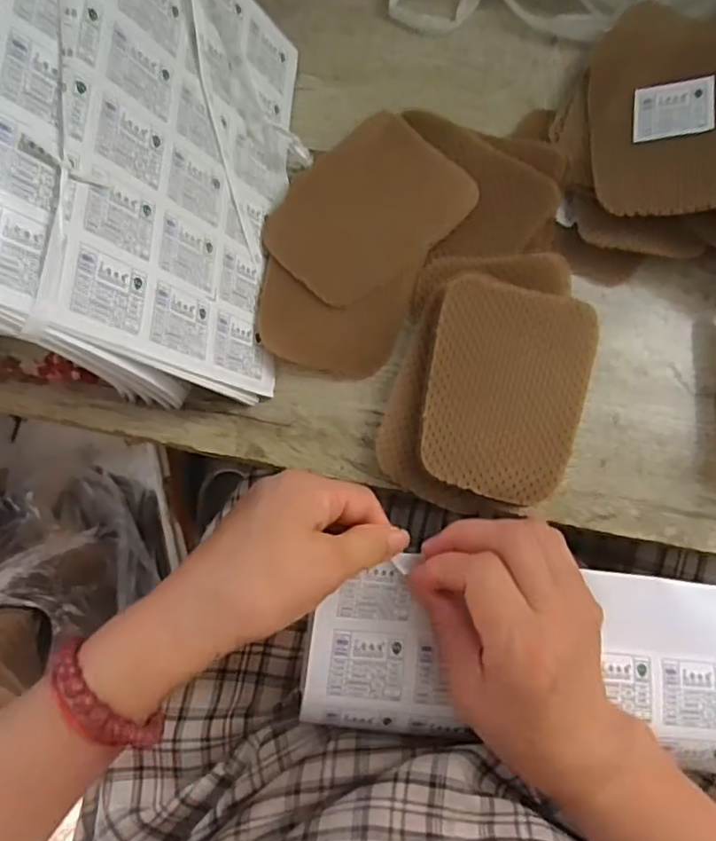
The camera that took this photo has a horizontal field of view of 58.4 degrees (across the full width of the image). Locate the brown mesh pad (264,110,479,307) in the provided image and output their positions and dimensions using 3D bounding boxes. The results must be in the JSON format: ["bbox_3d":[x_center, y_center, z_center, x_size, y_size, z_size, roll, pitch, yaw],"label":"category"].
[{"bbox_3d":[0.005,-0.133,0.405,0.124,0.007,0.089,-43,87,-10],"label":"brown mesh pad"}]

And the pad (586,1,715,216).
[{"bbox_3d":[0.197,-0.204,0.407,0.093,0.006,0.162,-2,70,23],"label":"pad"}]

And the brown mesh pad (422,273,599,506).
[{"bbox_3d":[0.086,-0.019,0.376,0.092,0.006,0.124,15,78,2],"label":"brown mesh pad"}]

